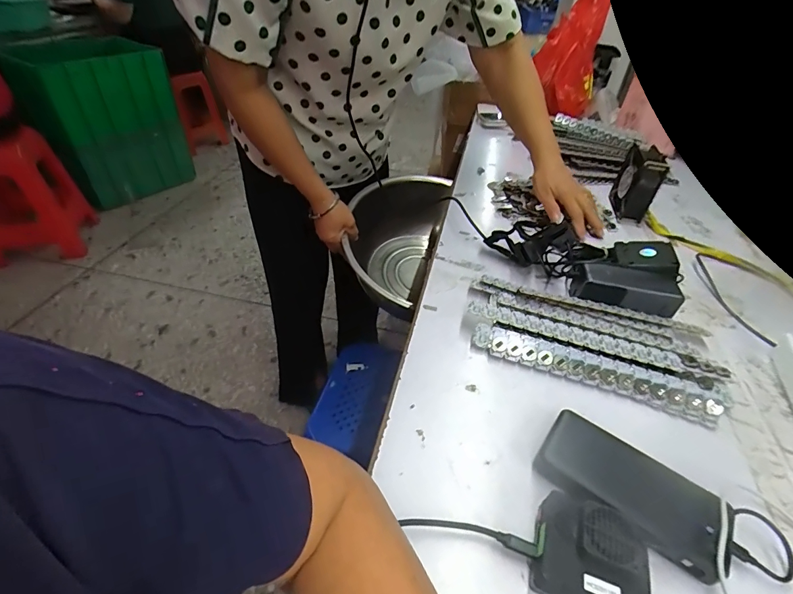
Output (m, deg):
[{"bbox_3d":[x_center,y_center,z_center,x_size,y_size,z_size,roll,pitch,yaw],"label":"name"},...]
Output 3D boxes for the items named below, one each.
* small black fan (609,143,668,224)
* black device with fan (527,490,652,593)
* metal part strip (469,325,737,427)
[{"bbox_3d":[0.475,-0.228,0.780,0.046,0.124,0.130,13,41,9],"label":"small black fan"},{"bbox_3d":[0.151,0.204,0.310,0.075,0.047,0.074,16,42,13],"label":"black device with fan"},{"bbox_3d":[0.235,0.088,0.467,0.286,0.023,0.040,16,42,12],"label":"metal part strip"}]

